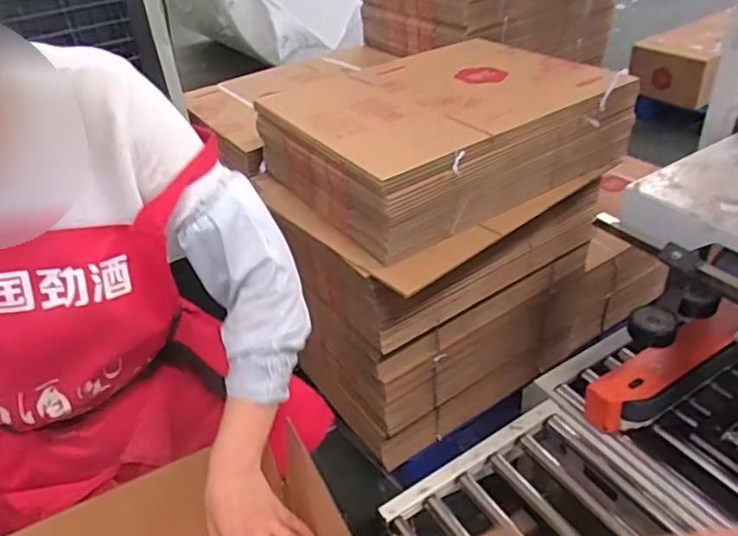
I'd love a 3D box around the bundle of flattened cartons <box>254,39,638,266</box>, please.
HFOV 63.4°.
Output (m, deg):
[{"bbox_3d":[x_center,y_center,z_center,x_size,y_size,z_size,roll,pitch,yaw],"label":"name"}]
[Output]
[{"bbox_3d":[0.158,-0.320,1.390,0.660,0.199,0.542,-25,40,-24],"label":"bundle of flattened cartons"}]

